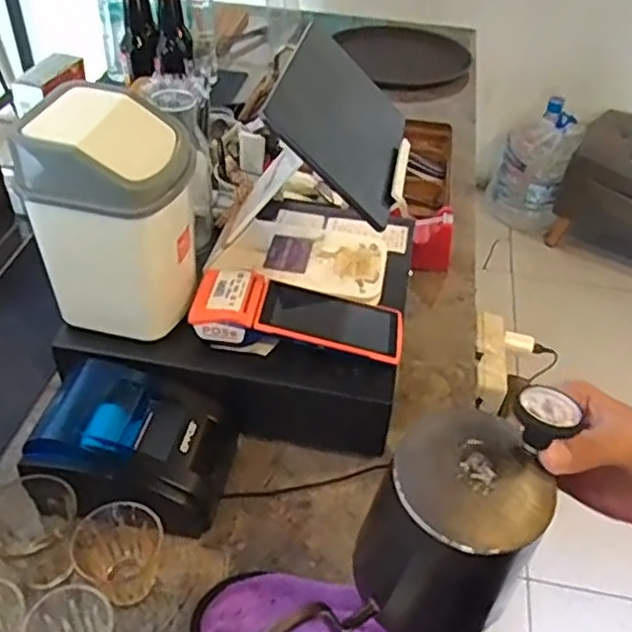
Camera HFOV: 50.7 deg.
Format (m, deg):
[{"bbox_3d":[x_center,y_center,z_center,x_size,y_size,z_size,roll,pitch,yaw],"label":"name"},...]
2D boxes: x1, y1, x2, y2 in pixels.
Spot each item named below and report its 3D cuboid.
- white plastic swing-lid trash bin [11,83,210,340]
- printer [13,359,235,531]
[{"bbox_3d":[-0.189,-0.100,0.659,0.131,0.209,0.125,13,42,10],"label":"white plastic swing-lid trash bin"},{"bbox_3d":[-0.172,0.131,0.656,0.174,0.103,0.141,9,42,6],"label":"printer"}]

